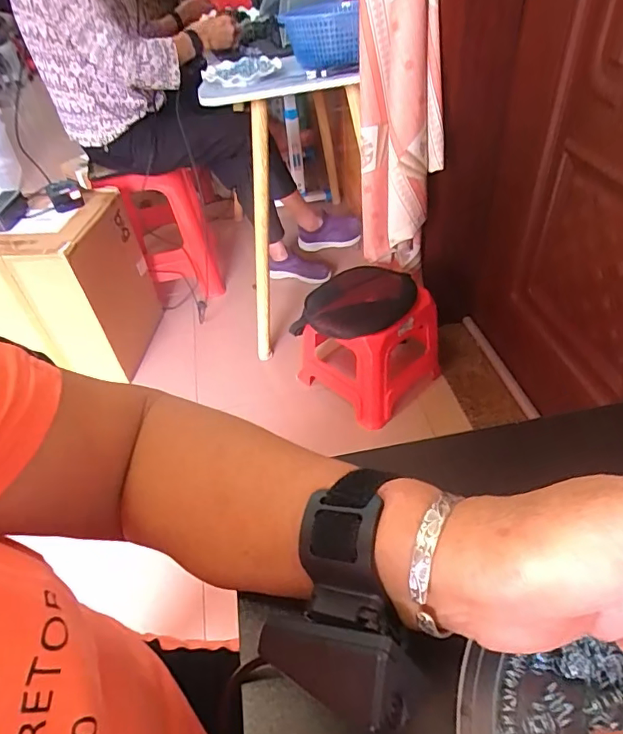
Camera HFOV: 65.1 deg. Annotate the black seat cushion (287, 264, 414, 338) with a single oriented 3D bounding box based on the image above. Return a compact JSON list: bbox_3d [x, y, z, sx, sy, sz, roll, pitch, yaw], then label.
[{"bbox_3d":[0.121,-0.173,1.243,0.275,0.056,0.291,11,48,18],"label":"black seat cushion"}]

